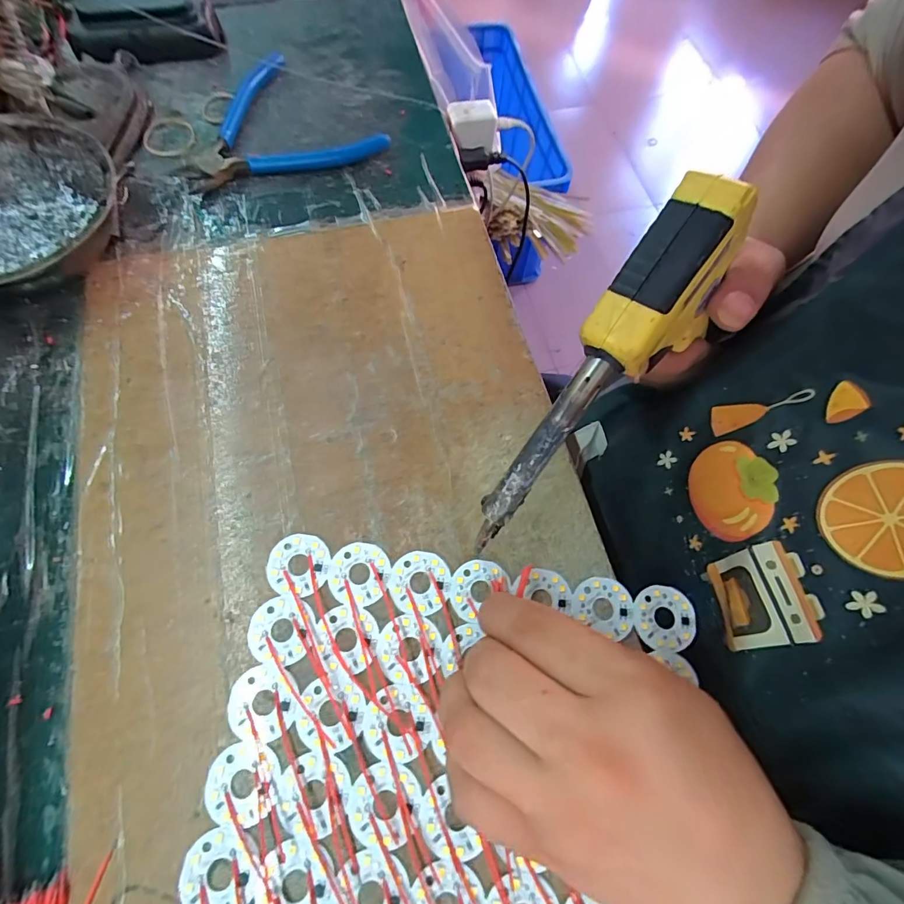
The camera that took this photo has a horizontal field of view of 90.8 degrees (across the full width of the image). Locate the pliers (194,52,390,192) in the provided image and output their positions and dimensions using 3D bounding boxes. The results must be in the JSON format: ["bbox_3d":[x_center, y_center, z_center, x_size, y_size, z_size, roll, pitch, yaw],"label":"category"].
[{"bbox_3d":[-0.128,-0.257,0.337,0.134,0.016,0.114,-17,71,-9],"label":"pliers"}]

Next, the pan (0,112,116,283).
[{"bbox_3d":[-0.262,-0.139,0.269,0.120,0.042,0.121,1,69,-3],"label":"pan"}]

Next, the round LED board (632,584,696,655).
[{"bbox_3d":[0.106,0.082,0.220,0.030,0.004,0.030,1,69,-3],"label":"round LED board"}]

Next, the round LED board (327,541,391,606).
[{"bbox_3d":[-0.046,0.060,0.222,0.030,0.004,0.030,1,69,-3],"label":"round LED board"}]

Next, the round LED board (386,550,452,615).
[{"bbox_3d":[-0.016,0.065,0.222,0.031,0.004,0.030,1,69,-3],"label":"round LED board"}]

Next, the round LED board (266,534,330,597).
[{"bbox_3d":[-0.077,0.056,0.223,0.030,0.004,0.030,1,69,-3],"label":"round LED board"}]

